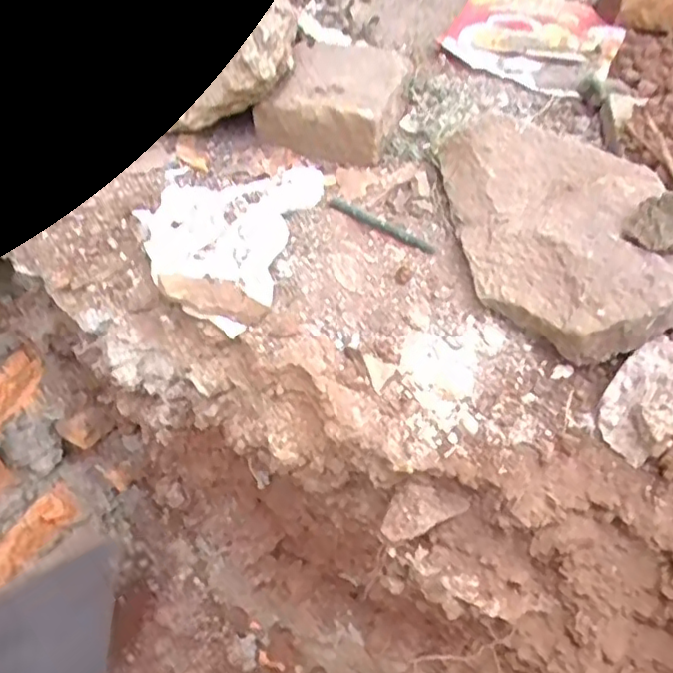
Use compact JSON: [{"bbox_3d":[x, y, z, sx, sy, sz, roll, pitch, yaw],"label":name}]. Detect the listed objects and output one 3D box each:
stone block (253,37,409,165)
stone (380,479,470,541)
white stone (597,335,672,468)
[{"bbox_3d":[0.002,-0.204,0.553,0.108,0.045,0.117,16,50,16],"label":"stone block"},{"bbox_3d":[0.055,0.108,0.415,0.055,0.018,0.028,-21,57,-17],"label":"stone"},{"bbox_3d":[0.201,0.037,0.406,0.051,0.037,0.080,35,59,22],"label":"white stone"}]

